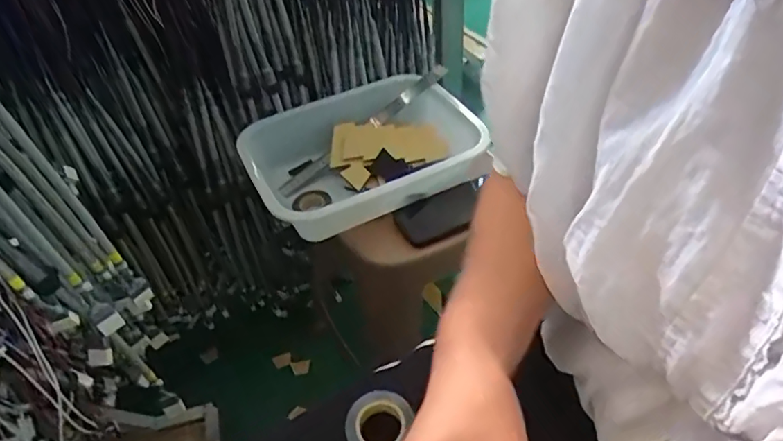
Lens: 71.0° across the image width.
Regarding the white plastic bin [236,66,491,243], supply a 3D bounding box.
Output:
[{"bbox_3d":[-0.041,-0.098,0.823,0.316,0.087,0.250,-23,46,-17],"label":"white plastic bin"}]

